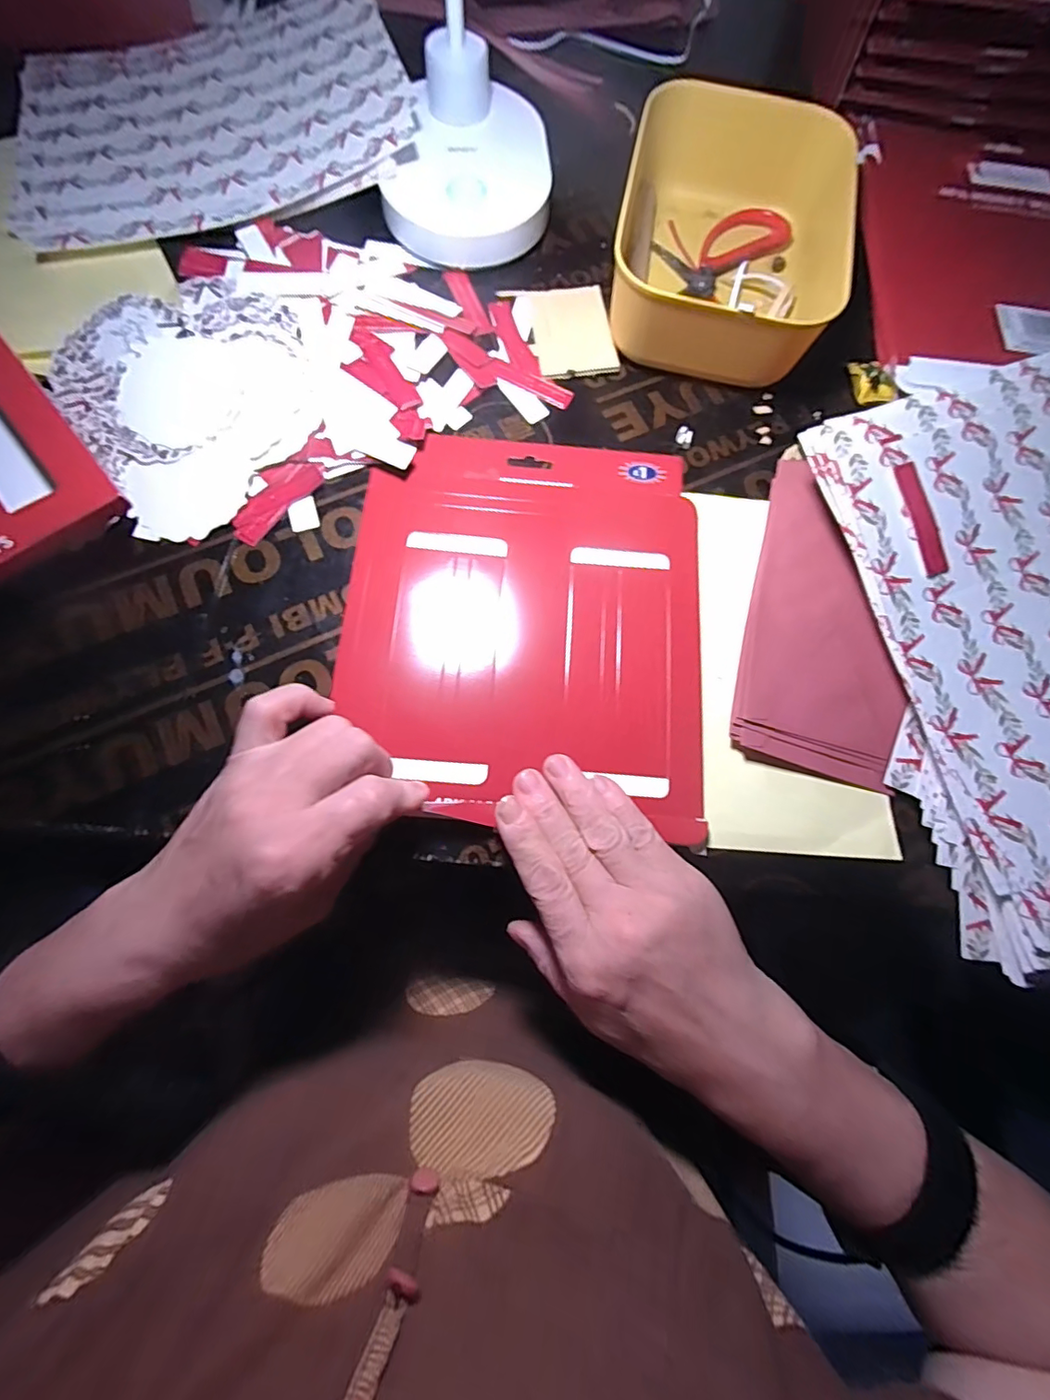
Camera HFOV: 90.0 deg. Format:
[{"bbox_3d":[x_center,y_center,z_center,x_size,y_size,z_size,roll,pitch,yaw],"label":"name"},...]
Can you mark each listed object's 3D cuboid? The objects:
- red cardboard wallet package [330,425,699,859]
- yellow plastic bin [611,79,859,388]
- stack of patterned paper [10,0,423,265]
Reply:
[{"bbox_3d":[0.001,-0.050,0.302,0.197,0.013,0.230,4,76,0],"label":"red cardboard wallet package"},{"bbox_3d":[0.133,-0.302,0.345,0.139,0.052,0.186,13,76,2],"label":"yellow plastic bin"},{"bbox_3d":[-0.220,-0.416,0.364,0.265,0.029,0.198,-13,77,-5],"label":"stack of patterned paper"}]

